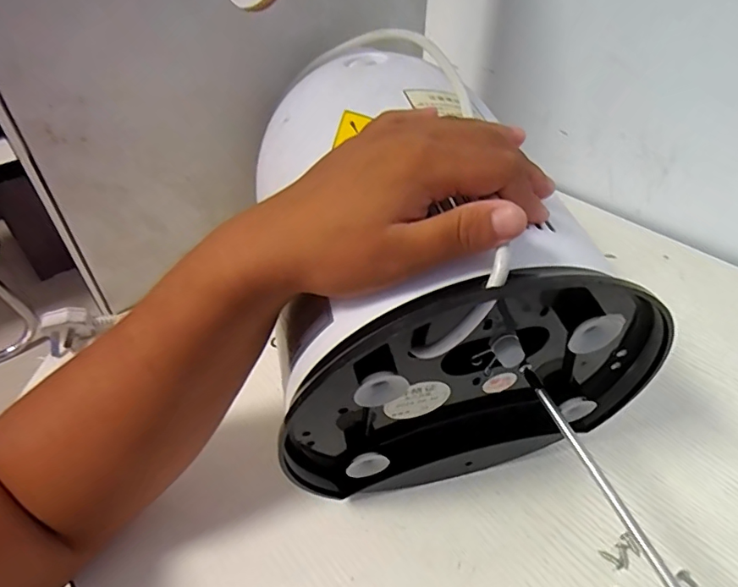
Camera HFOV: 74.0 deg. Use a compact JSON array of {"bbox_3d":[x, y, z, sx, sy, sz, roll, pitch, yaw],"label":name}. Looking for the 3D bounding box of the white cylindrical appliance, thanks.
[{"bbox_3d":[0.037,-0.018,0.341,0.208,0.187,0.250,-9,41,-9],"label":"white cylindrical appliance"}]

